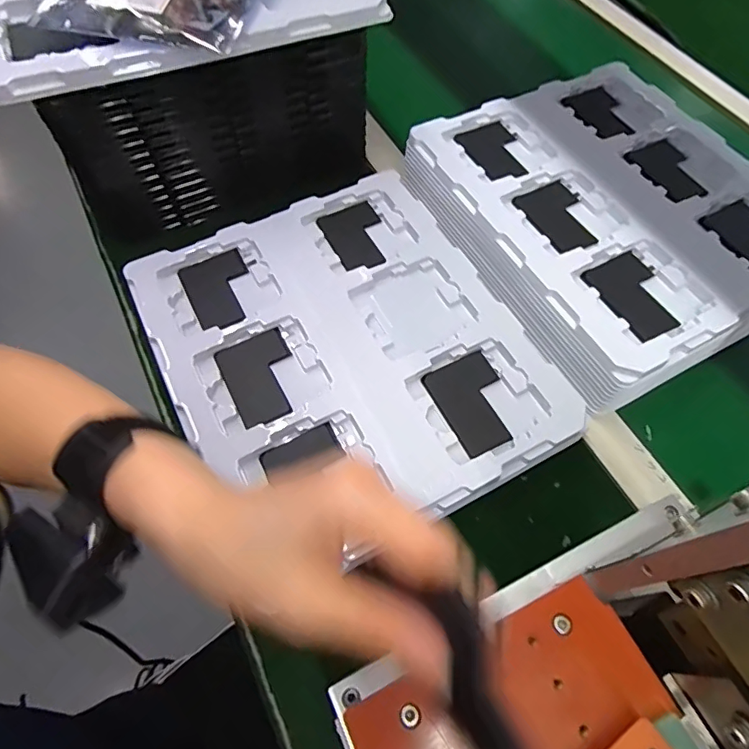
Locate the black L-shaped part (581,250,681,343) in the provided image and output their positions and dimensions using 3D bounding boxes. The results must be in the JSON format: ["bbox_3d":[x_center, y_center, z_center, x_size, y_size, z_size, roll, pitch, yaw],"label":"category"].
[{"bbox_3d":[0.215,-0.065,0.408,0.063,0.012,0.078,-25,65,-13],"label":"black L-shaped part"}]

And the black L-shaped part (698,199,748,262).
[{"bbox_3d":[0.332,-0.120,0.439,0.061,0.009,0.080,-21,64,-11],"label":"black L-shaped part"}]

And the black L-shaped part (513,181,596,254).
[{"bbox_3d":[0.168,-0.141,0.450,0.061,0.009,0.078,-25,65,-13],"label":"black L-shaped part"}]

